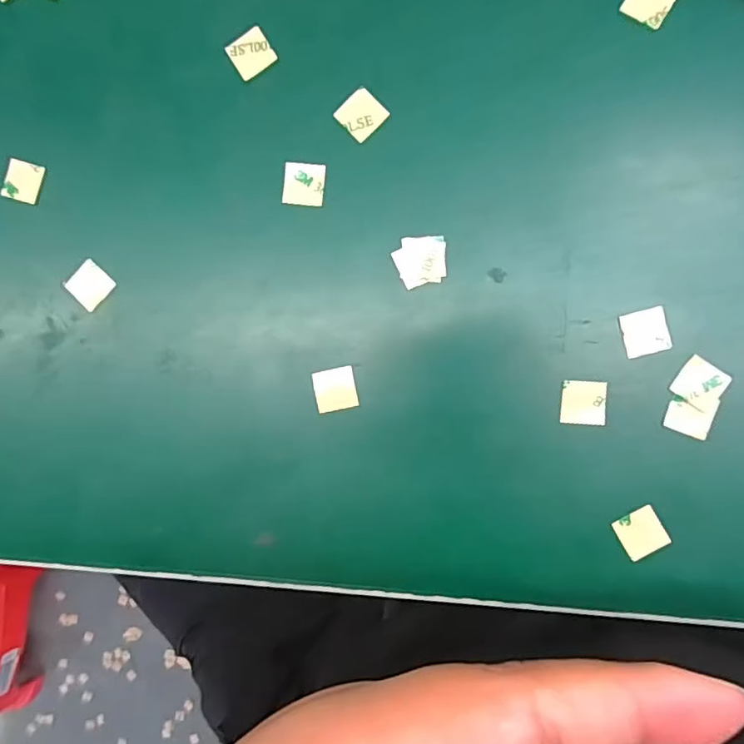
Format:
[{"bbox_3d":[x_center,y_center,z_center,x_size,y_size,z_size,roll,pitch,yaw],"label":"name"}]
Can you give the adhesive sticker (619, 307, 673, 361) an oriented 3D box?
[{"bbox_3d":[0.097,-0.014,0.193,0.015,0.004,0.016,-13,87,7],"label":"adhesive sticker"}]

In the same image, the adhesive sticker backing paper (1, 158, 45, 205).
[{"bbox_3d":[-0.139,-0.076,0.216,0.015,0.004,0.015,15,92,6],"label":"adhesive sticker backing paper"}]

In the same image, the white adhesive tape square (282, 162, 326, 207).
[{"bbox_3d":[-0.026,-0.071,0.206,0.016,0.004,0.016,6,93,4],"label":"white adhesive tape square"}]

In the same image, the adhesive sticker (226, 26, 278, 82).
[{"bbox_3d":[-0.046,-0.121,0.208,0.016,0.004,0.015,-33,93,2],"label":"adhesive sticker"}]

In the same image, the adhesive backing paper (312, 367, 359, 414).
[{"bbox_3d":[-0.014,0.007,0.204,0.015,0.004,0.015,-11,90,5],"label":"adhesive backing paper"}]

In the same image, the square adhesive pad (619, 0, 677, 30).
[{"bbox_3d":[0.099,-0.132,0.193,0.016,0.004,0.016,32,94,6],"label":"square adhesive pad"}]

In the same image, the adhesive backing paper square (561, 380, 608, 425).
[{"bbox_3d":[0.076,0.011,0.195,0.015,0.004,0.015,3,87,8],"label":"adhesive backing paper square"}]

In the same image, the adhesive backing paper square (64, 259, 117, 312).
[{"bbox_3d":[-0.111,-0.034,0.213,0.015,0.004,0.016,-45,86,4],"label":"adhesive backing paper square"}]

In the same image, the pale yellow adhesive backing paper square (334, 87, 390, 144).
[{"bbox_3d":[-0.004,-0.096,0.204,0.015,0.004,0.016,-44,87,4],"label":"pale yellow adhesive backing paper square"}]

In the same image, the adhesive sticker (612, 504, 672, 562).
[{"bbox_3d":[0.096,0.057,0.194,0.015,0.004,0.015,-30,84,4],"label":"adhesive sticker"}]

